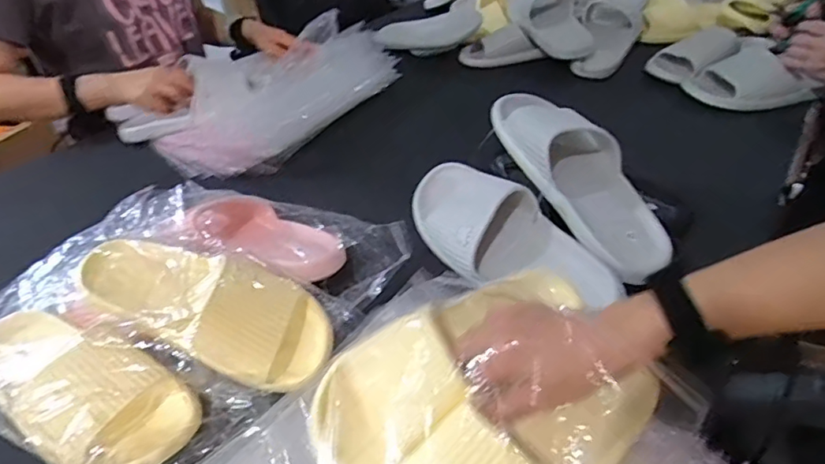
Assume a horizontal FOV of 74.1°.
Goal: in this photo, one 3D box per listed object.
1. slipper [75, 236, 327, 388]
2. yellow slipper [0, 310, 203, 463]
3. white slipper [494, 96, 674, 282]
[{"bbox_3d":[-0.187,0.063,0.509,0.233,0.065,0.114,16,42,23],"label":"slipper"},{"bbox_3d":[-0.302,0.127,0.469,0.252,0.064,0.105,15,42,22],"label":"yellow slipper"},{"bbox_3d":[0.190,-0.073,0.603,0.103,0.061,0.278,-18,58,-17],"label":"white slipper"}]

